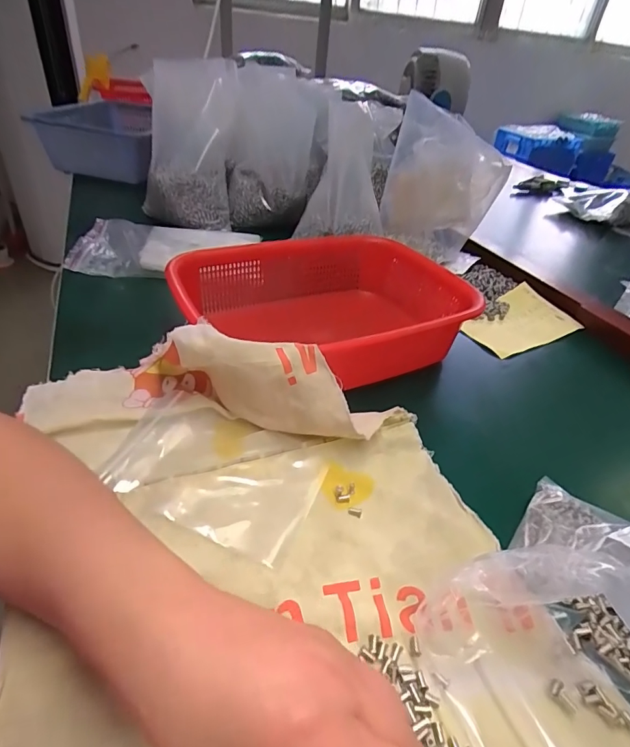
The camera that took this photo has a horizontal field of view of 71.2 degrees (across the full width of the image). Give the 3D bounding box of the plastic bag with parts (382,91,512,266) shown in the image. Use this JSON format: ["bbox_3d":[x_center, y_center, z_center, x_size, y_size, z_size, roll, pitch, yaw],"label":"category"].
[{"bbox_3d":[0.172,-0.243,0.599,0.143,0.199,0.047,6,38,0],"label":"plastic bag with parts"}]

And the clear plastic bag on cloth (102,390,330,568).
[{"bbox_3d":[-0.071,0.069,0.322,0.142,0.013,0.099,19,40,16],"label":"clear plastic bag on cloth"}]

